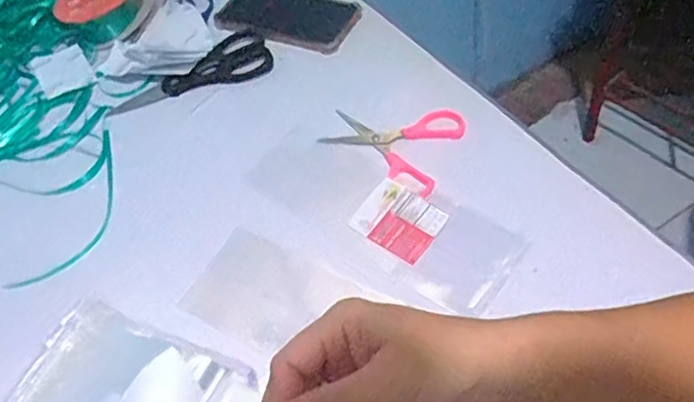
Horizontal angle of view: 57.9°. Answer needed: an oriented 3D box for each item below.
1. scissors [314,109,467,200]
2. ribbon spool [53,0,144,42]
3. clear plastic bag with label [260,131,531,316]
[{"bbox_3d":[0.039,-0.060,0.608,0.127,0.017,0.098,19,59,21],"label":"scissors"},{"bbox_3d":[-0.308,-0.258,0.790,0.099,0.039,0.119,6,55,13],"label":"ribbon spool"},{"bbox_3d":[0.021,0.006,0.567,0.268,0.010,0.085,28,68,30],"label":"clear plastic bag with label"}]

